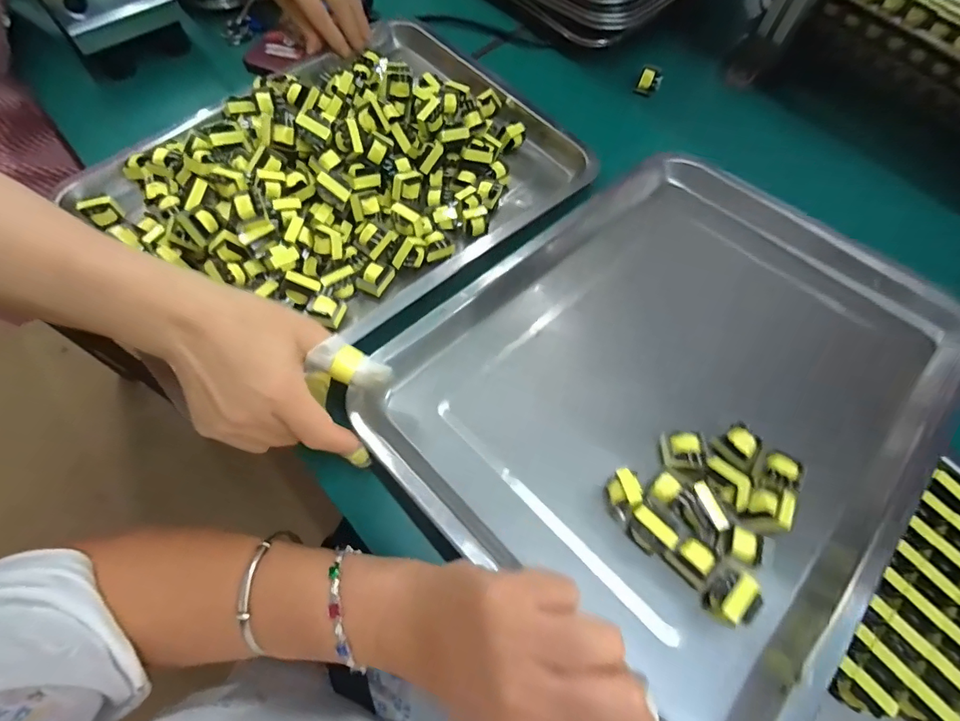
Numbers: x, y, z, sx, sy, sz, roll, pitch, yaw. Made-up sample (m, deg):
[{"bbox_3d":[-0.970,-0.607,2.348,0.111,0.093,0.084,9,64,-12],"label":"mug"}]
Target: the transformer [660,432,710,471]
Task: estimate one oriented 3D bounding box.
[{"bbox_3d":[0.125,0.055,0.272,0.024,0.014,0.024,4,64,2],"label":"transformer"}]

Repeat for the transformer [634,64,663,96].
[{"bbox_3d":[0.175,-0.288,0.460,0.022,0.023,0.019,22,66,11],"label":"transformer"}]

